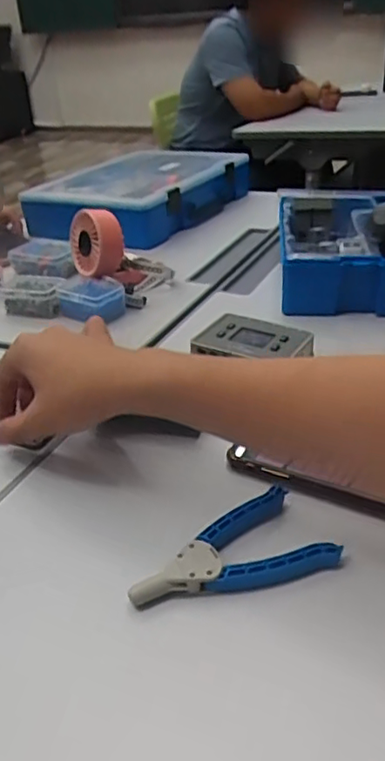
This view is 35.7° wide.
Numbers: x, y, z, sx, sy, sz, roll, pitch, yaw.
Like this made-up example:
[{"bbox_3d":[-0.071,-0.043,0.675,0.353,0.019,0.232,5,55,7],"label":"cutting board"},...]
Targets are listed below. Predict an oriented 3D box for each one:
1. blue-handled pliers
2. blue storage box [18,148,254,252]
[{"bbox_3d":[0.025,0.113,0.380,0.129,0.017,0.068,-17,35,-23],"label":"blue-handled pliers"},{"bbox_3d":[-0.084,-0.338,1.070,0.257,0.077,0.374,18,37,31],"label":"blue storage box"}]

